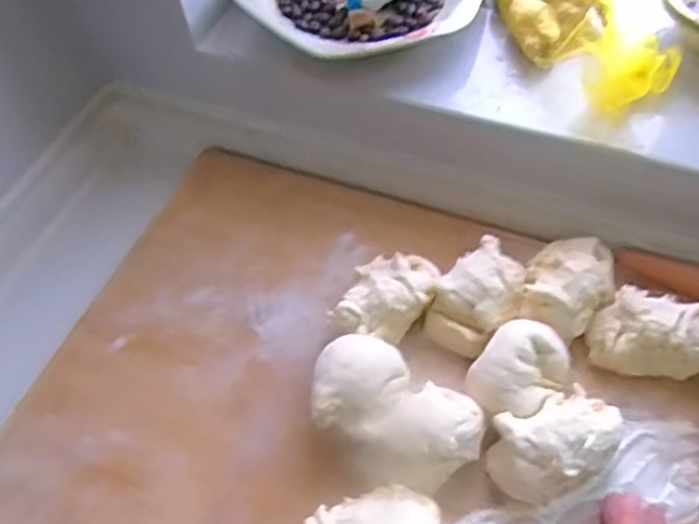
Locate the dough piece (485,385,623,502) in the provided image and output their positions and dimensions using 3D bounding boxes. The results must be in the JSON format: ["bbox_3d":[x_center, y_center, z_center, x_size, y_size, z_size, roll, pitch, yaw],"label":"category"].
[{"bbox_3d":[0.126,0.113,0.417,0.083,0.048,0.050,-19,56,-9],"label":"dough piece"}]

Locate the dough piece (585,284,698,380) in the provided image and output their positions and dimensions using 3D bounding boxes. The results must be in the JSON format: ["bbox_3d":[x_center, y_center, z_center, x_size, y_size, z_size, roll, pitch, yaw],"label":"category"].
[{"bbox_3d":[0.203,0.050,0.455,0.075,0.043,0.053,19,59,17],"label":"dough piece"}]

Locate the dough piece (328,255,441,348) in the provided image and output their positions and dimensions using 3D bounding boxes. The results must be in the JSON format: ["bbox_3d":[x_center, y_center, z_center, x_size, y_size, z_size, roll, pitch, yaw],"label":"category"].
[{"bbox_3d":[0.028,0.028,0.484,0.055,0.047,0.077,21,59,18],"label":"dough piece"}]

